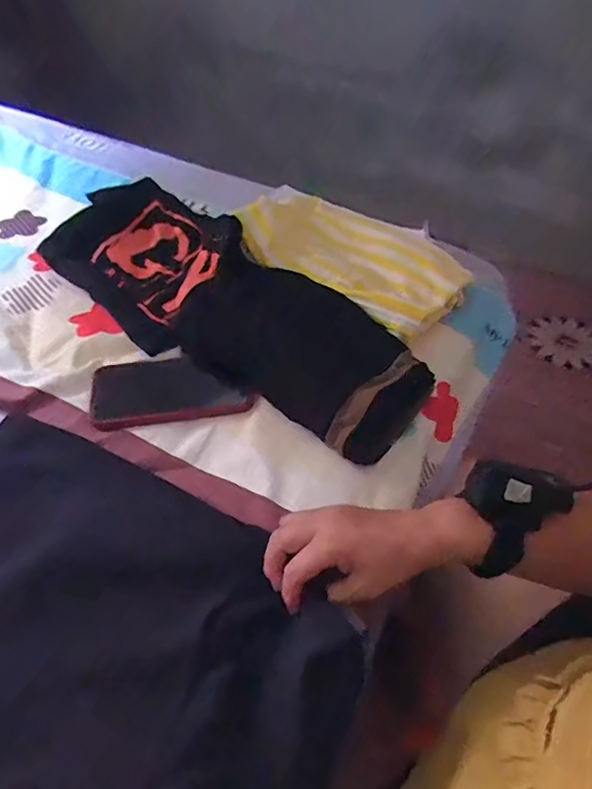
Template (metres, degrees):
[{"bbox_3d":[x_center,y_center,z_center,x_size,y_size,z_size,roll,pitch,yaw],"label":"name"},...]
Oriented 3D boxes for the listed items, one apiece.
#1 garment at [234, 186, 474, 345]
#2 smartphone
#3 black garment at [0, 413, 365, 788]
[{"bbox_3d":[0.067,-0.175,0.593,0.260,0.041,0.171,29,56,22],"label":"garment"},{"bbox_3d":[-0.129,-0.006,0.529,0.158,0.015,0.083,-7,53,-6],"label":"smartphone"},{"bbox_3d":[-0.168,0.191,0.377,0.405,0.039,0.298,18,55,12],"label":"black garment"}]

